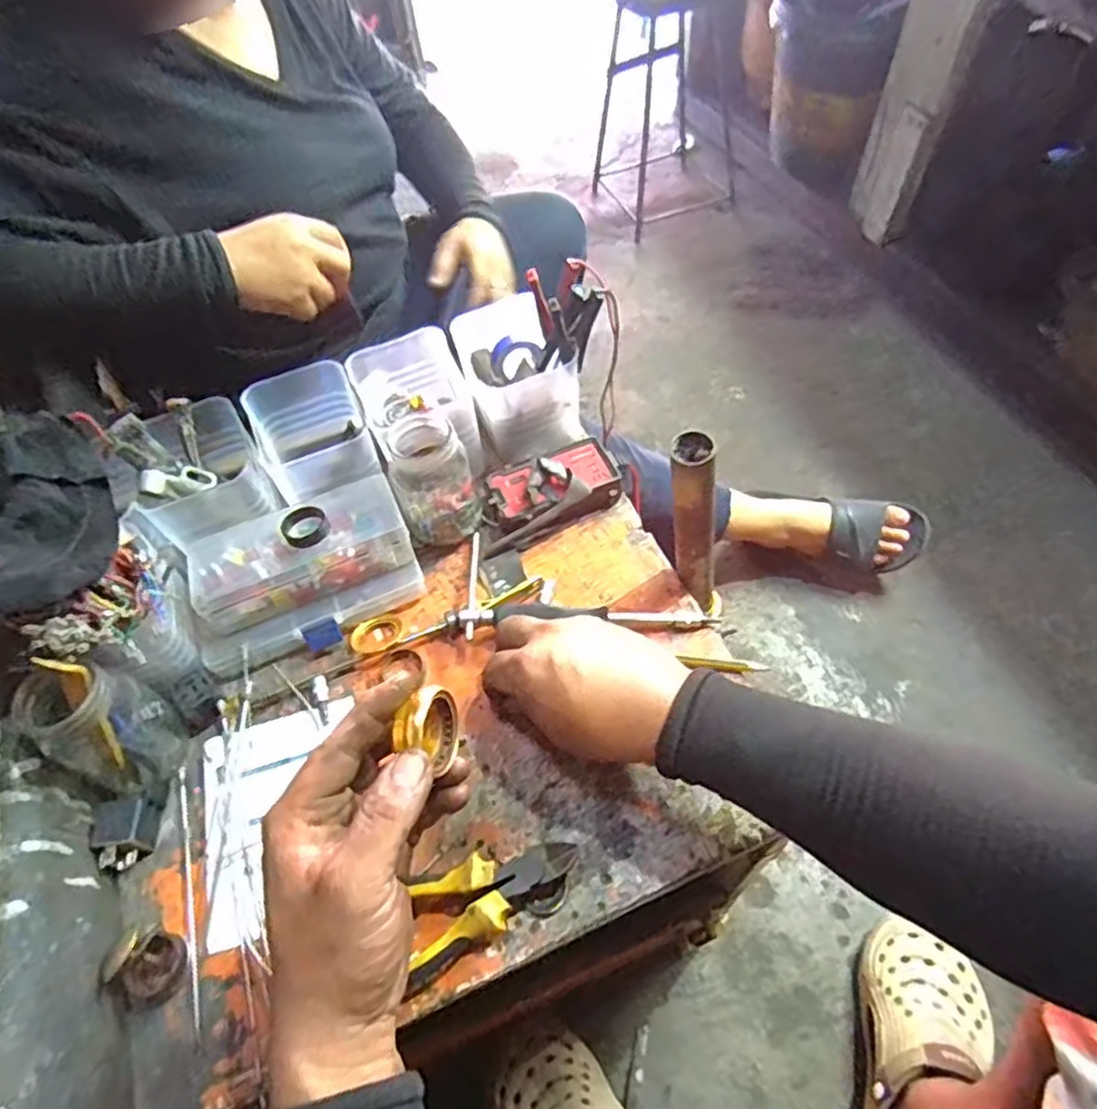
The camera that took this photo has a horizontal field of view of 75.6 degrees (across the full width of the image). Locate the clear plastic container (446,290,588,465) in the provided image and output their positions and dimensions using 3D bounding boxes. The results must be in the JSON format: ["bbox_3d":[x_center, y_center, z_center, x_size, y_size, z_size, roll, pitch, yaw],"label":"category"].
[{"bbox_3d":[-0.029,-0.157,0.636,0.087,0.079,0.131,-20,57,-9],"label":"clear plastic container"}]

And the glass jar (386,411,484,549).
[{"bbox_3d":[-0.092,-0.064,0.571,0.063,0.094,0.076,-16,56,-6],"label":"glass jar"}]

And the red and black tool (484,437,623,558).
[{"bbox_3d":[0.000,-0.055,0.596,0.134,0.035,0.067,-24,57,-12],"label":"red and black tool"}]

